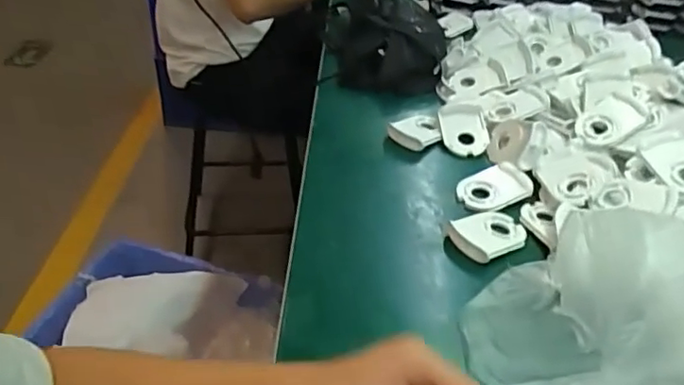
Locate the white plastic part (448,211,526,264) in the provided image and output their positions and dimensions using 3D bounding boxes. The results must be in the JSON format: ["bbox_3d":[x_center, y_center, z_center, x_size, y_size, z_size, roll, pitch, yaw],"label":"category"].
[{"bbox_3d":[0.152,0.041,0.597,0.081,0.016,0.056,-18,44,-27],"label":"white plastic part"}]

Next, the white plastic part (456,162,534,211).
[{"bbox_3d":[0.171,-0.007,0.653,0.083,0.013,0.059,-19,44,-27],"label":"white plastic part"}]

